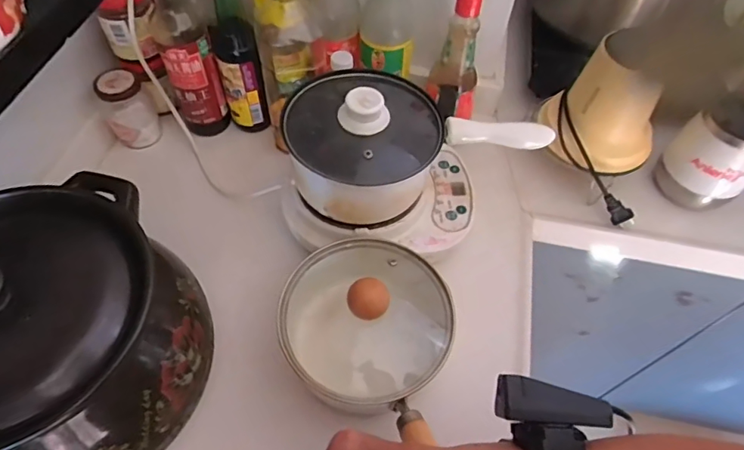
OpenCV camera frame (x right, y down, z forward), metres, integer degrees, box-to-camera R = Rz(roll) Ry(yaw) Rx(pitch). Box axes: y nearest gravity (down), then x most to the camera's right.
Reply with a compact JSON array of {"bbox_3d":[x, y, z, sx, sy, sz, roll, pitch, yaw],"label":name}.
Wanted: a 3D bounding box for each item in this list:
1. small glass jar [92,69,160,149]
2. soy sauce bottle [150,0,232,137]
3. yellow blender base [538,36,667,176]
[{"bbox_3d":[-0.323,-0.152,0.656,0.061,0.092,0.052,-26,64,-19],"label":"small glass jar"},{"bbox_3d":[-0.233,-0.219,0.616,0.061,0.237,0.063,-22,62,-17],"label":"soy sauce bottle"},{"bbox_3d":[0.290,-0.134,0.621,0.145,0.122,0.111,35,62,16],"label":"yellow blender base"}]

